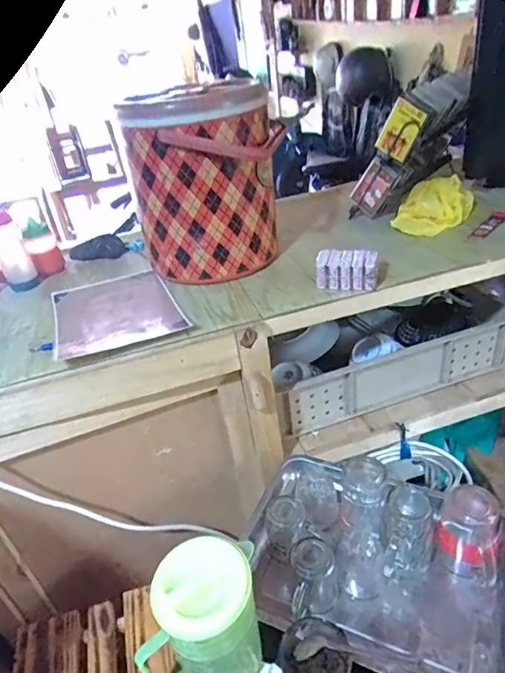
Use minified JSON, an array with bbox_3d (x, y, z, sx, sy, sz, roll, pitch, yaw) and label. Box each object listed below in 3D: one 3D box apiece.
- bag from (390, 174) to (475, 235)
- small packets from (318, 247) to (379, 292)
[{"bbox_3d":[0.385,-0.275,0.979,0.169,0.083,0.088,-24,37,-22],"label":"bag"},{"bbox_3d":[0.164,-0.115,0.820,0.102,0.065,0.049,5,36,18],"label":"small packets"}]

